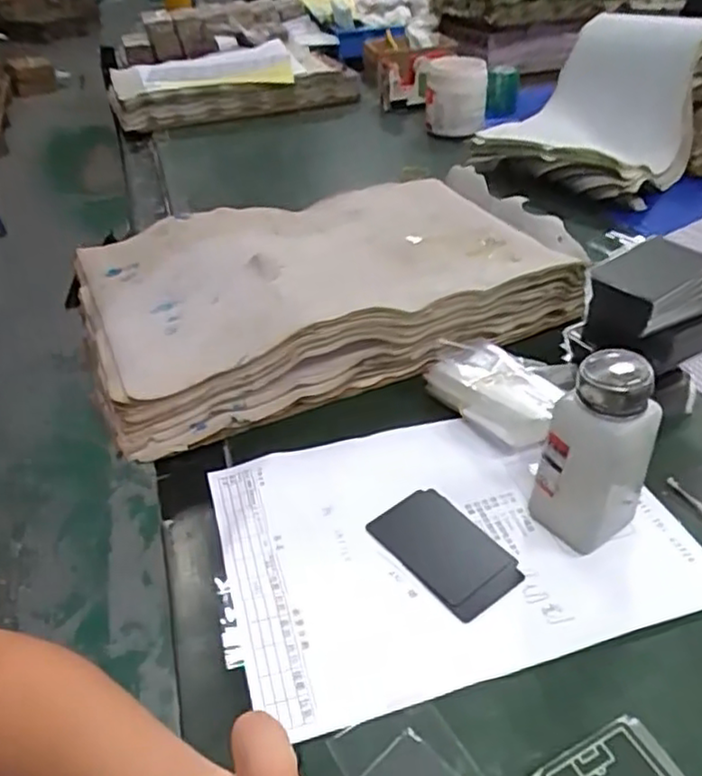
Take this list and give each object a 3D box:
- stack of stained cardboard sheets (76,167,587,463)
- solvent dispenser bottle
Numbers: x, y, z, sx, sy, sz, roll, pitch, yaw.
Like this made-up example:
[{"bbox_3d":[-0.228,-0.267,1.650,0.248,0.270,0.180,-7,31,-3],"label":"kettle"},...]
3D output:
[{"bbox_3d":[-0.025,-0.096,0.640,0.421,0.090,0.252,-16,39,-17],"label":"stack of stained cardboard sheets"},{"bbox_3d":[0.153,0.041,0.422,0.060,0.129,0.046,20,42,27],"label":"solvent dispenser bottle"}]

